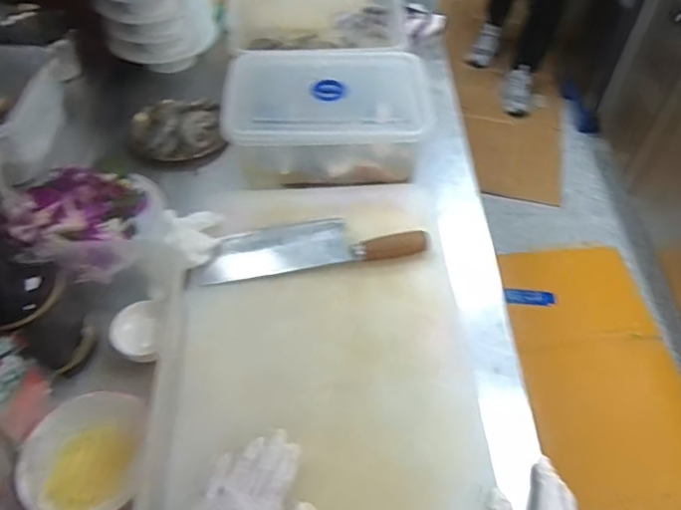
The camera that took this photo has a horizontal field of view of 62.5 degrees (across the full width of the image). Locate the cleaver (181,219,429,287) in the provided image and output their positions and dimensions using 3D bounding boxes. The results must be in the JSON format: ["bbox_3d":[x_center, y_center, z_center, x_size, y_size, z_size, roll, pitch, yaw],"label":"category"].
[{"bbox_3d":[-0.046,-0.018,0.765,0.312,0.021,0.083,-8,52,-7],"label":"cleaver"}]

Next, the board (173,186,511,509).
[{"bbox_3d":[-0.015,0.111,0.675,0.334,0.024,0.522,-5,52,-4],"label":"board"}]

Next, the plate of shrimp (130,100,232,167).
[{"bbox_3d":[-0.278,-0.199,0.931,0.135,0.056,0.143,0,52,0],"label":"plate of shrimp"}]

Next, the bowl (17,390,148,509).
[{"bbox_3d":[-0.259,0.208,0.575,0.114,0.055,0.132,-1,52,-1],"label":"bowl"}]

